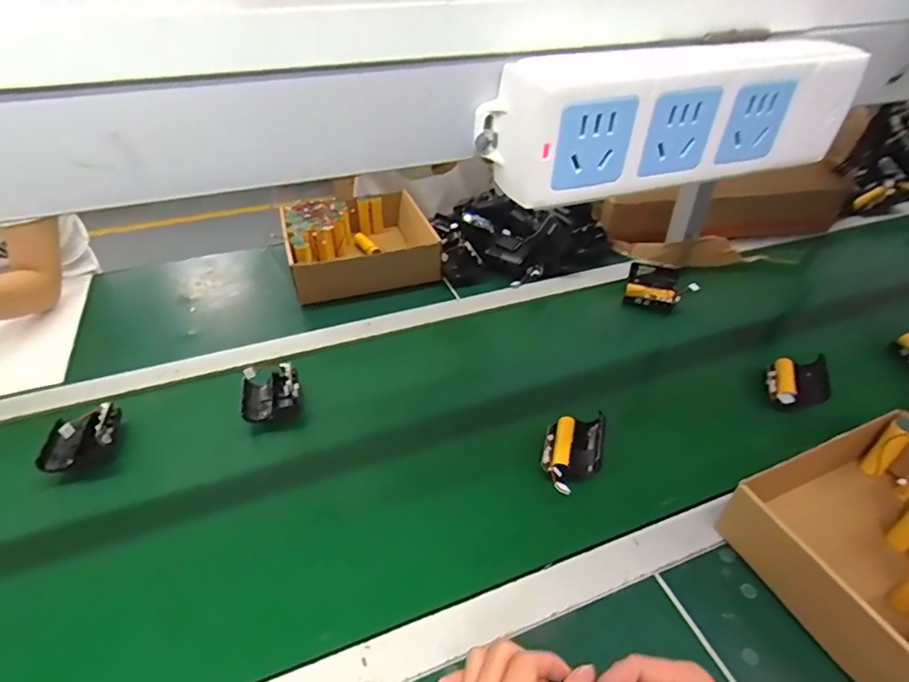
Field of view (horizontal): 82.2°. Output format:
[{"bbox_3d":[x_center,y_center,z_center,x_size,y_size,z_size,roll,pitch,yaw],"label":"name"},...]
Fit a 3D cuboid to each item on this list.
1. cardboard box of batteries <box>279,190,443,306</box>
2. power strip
[{"bbox_3d":[-0.169,-0.172,0.909,0.229,0.068,0.226,-11,41,-16],"label":"cardboard box of batteries"},{"bbox_3d":[0.097,-0.100,0.230,0.176,0.054,0.033,-12,42,-17],"label":"power strip"}]

